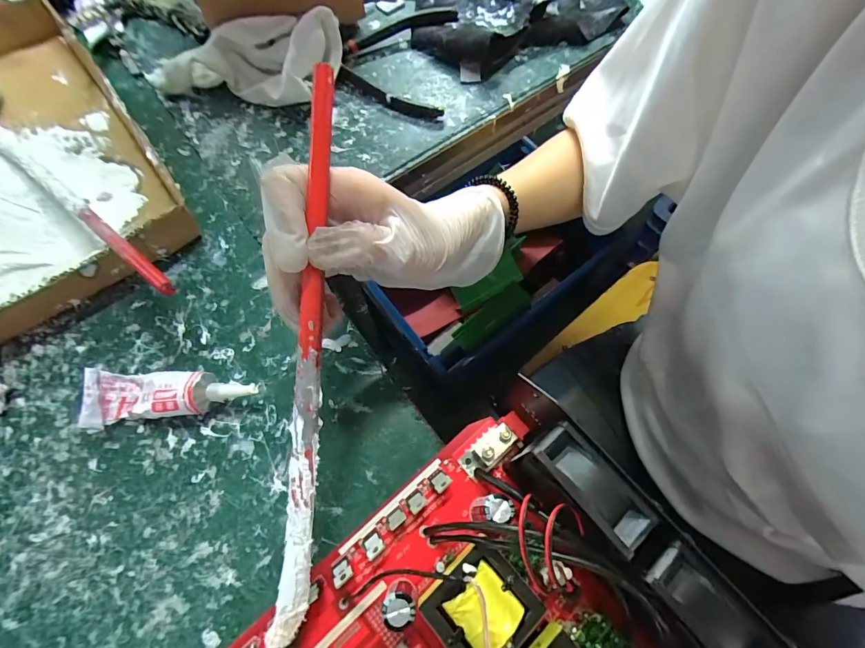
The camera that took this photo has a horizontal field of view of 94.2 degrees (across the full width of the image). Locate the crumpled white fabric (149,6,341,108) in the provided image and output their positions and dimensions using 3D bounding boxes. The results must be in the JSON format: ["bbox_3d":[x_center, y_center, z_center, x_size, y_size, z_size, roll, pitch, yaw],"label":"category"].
[{"bbox_3d":[-0.160,-0.215,0.332,0.164,0.053,0.069,-1,67,-1],"label":"crumpled white fabric"}]

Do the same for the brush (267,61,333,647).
[{"bbox_3d":[-0.057,0.019,0.181,0.014,0.008,0.257,4,92,-1],"label":"brush"}]

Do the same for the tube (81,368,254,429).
[{"bbox_3d":[-0.154,0.041,0.242,0.091,0.023,0.032,-6,67,-3],"label":"tube"}]

